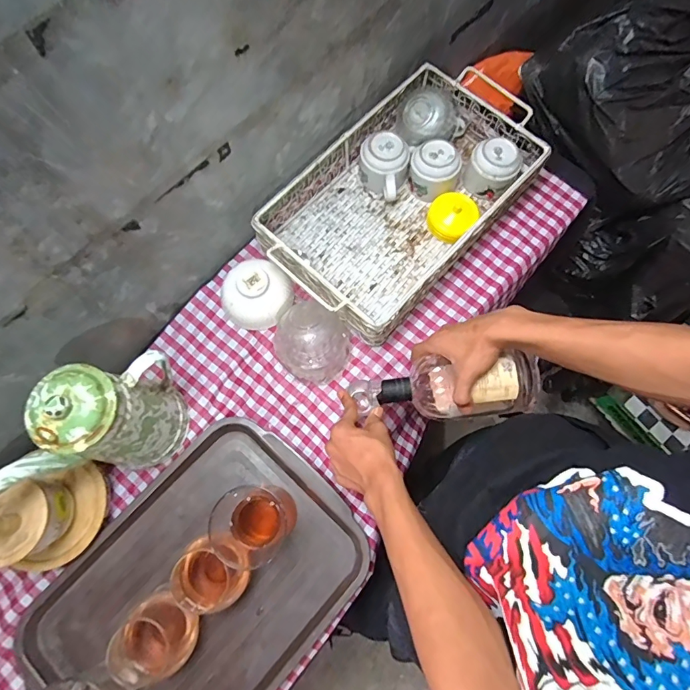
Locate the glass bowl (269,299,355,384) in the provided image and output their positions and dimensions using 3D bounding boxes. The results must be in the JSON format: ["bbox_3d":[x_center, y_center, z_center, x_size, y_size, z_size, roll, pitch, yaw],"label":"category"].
[{"bbox_3d":[-0.045,-0.007,0.608,0.105,0.070,0.102,0,73,-1],"label":"glass bowl"}]

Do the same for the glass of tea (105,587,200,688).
[{"bbox_3d":[-0.236,0.369,0.527,0.085,0.077,0.087,0,73,-1],"label":"glass of tea"}]

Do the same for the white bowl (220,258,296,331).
[{"bbox_3d":[-0.133,-0.075,0.635,0.105,0.061,0.093,21,74,5],"label":"white bowl"}]

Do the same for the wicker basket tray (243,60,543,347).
[{"bbox_3d":[0.084,-0.224,0.661,0.260,0.092,0.429,42,77,10],"label":"wicker basket tray"}]

